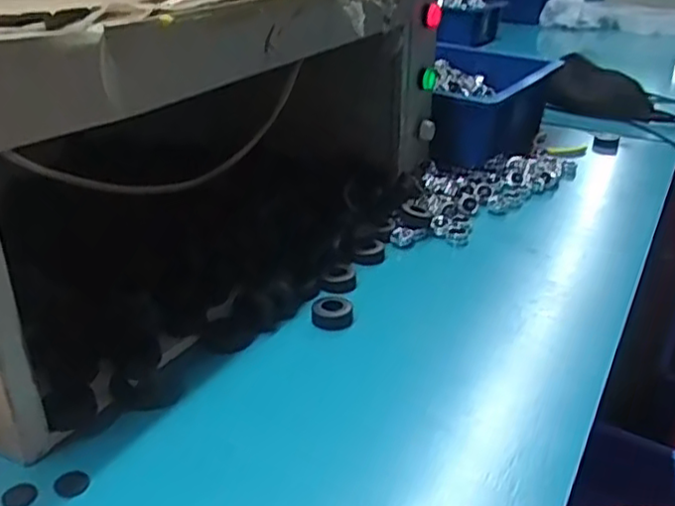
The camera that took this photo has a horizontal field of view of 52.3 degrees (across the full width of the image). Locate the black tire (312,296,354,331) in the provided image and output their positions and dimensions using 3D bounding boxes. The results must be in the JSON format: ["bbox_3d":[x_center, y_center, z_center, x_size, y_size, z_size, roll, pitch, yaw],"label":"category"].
[{"bbox_3d":[-0.005,0.057,0.650,0.038,0.017,0.040,2,28,-1],"label":"black tire"}]

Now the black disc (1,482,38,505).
[{"bbox_3d":[-0.208,0.160,0.451,0.021,0.004,0.021,2,28,-1],"label":"black disc"}]

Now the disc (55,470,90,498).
[{"bbox_3d":[-0.177,0.153,0.459,0.022,0.005,0.024,2,28,-1],"label":"disc"}]

